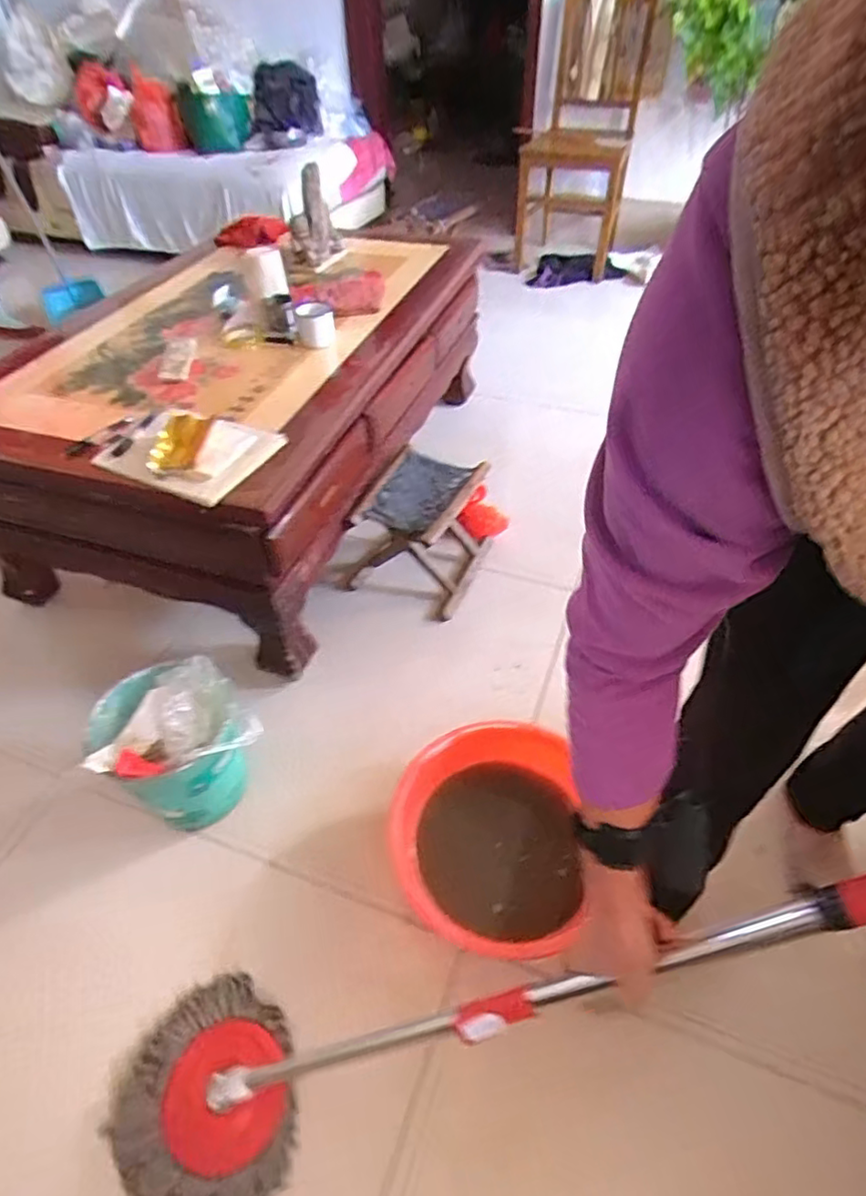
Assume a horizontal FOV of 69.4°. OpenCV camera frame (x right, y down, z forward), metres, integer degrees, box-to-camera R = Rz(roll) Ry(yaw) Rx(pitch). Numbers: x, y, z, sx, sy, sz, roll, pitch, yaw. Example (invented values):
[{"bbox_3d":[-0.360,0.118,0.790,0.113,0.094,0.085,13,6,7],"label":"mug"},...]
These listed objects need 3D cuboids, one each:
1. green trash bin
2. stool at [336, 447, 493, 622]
[{"bbox_3d":[-0.432,0.260,1.078,0.237,0.274,0.209,-27,52,-22],"label":"green trash bin"},{"bbox_3d":[-0.024,-0.170,1.473,0.278,0.249,0.316,20,50,19],"label":"stool"}]

